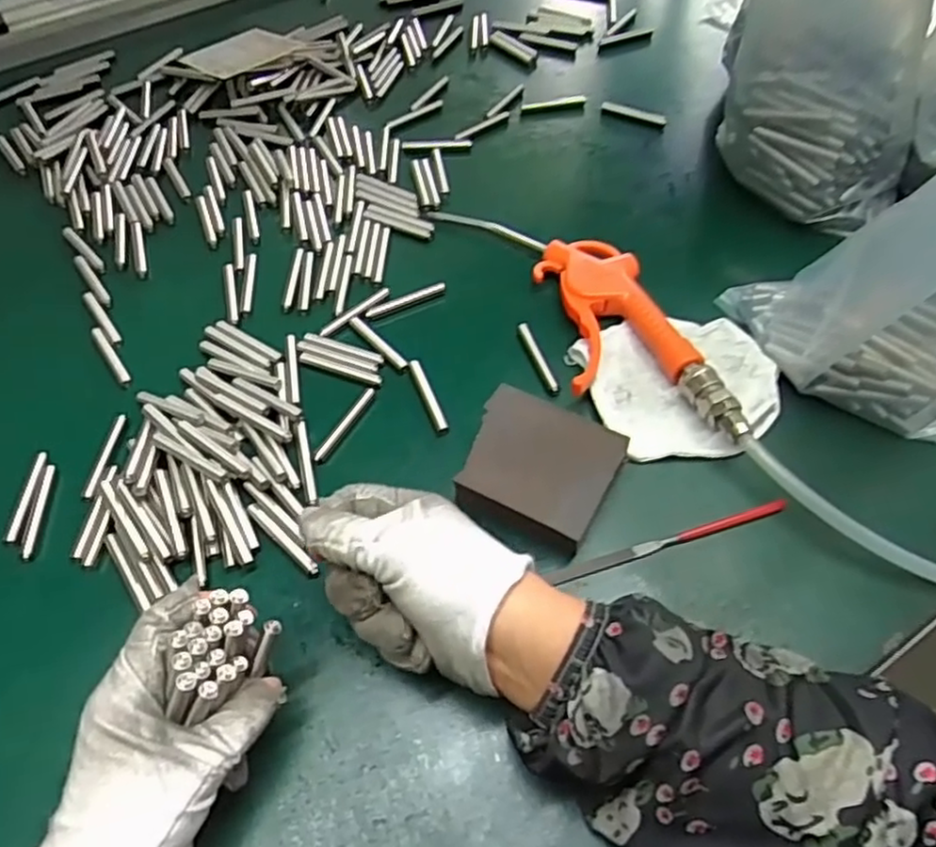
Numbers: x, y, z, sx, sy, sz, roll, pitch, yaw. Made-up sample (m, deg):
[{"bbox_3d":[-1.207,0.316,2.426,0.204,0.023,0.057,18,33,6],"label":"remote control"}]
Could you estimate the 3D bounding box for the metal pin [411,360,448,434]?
[{"bbox_3d":[-0.025,-0.017,0.433,0.007,0.009,0.055,-18,56,-9],"label":"metal pin"}]

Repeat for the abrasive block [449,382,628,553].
[{"bbox_3d":[0.040,0.025,0.388,0.078,0.029,0.072,22,59,17],"label":"abrasive block"}]

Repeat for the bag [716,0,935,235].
[{"bbox_3d":[0.236,-0.231,0.458,0.134,0.181,0.079,24,60,18],"label":"bag"}]

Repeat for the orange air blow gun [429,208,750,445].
[{"bbox_3d":[0.077,-0.081,0.459,0.090,0.023,0.263,-24,57,-13],"label":"orange air blow gun"}]

